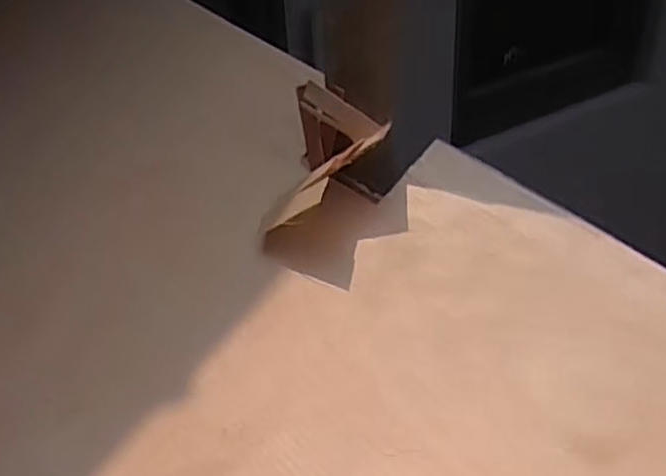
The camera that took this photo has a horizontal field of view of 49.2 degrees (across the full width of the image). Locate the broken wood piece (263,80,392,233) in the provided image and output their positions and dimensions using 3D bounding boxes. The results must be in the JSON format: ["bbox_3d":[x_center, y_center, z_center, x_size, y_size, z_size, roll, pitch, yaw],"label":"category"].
[{"bbox_3d":[-0.001,-0.061,0.545,0.077,0.076,0.094,8,36,13],"label":"broken wood piece"}]

